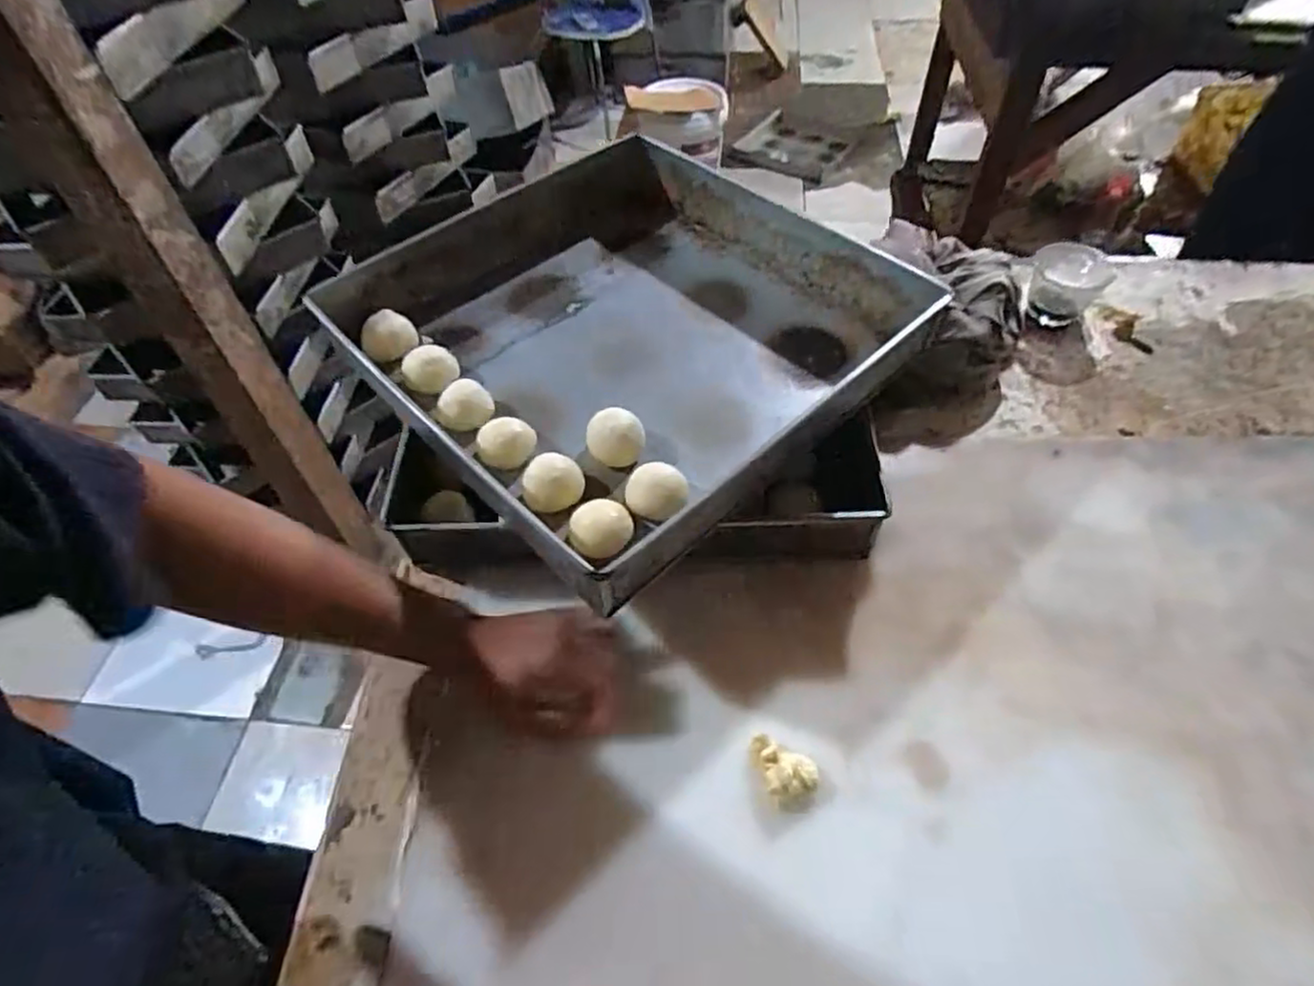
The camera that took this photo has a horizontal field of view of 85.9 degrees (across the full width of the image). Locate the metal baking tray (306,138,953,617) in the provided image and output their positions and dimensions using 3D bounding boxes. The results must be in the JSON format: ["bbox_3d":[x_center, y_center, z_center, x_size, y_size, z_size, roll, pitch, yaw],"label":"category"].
[{"bbox_3d":[-0.025,-0.152,0.666,0.430,0.083,0.420,-37,59,-24],"label":"metal baking tray"}]

